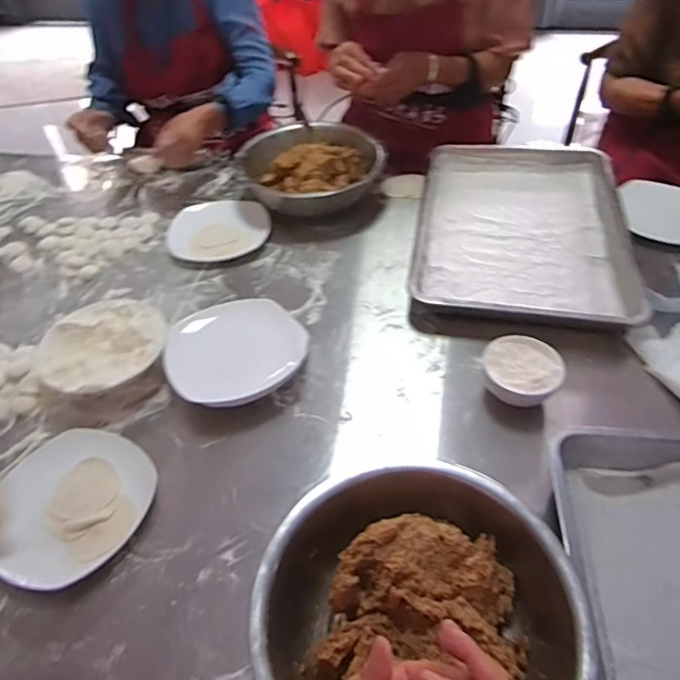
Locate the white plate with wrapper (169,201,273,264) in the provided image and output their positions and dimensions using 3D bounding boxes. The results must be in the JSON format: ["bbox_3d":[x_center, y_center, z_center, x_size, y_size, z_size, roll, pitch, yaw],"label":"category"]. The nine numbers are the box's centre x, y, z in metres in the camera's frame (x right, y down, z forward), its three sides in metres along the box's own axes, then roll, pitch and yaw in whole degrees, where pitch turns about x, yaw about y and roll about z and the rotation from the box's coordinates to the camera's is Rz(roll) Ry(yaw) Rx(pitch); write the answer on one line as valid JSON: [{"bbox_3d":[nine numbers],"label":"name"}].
[{"bbox_3d":[-0.213,-0.195,0.959,0.176,0.032,0.136,-6,48,-2],"label":"white plate with wrapper"}]

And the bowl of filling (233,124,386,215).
[{"bbox_3d":[-0.054,-0.322,1.026,0.230,0.078,0.245,-2,48,2],"label":"bowl of filling"}]

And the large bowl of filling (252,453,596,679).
[{"bbox_3d":[0.072,0.241,0.491,0.266,0.097,0.270,18,51,19],"label":"large bowl of filling"}]

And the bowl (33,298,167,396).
[{"bbox_3d":[-0.320,0.015,0.749,0.163,0.056,0.155,-2,48,2],"label":"bowl"}]

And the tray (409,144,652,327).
[{"bbox_3d":[0.304,-0.203,0.920,0.319,0.042,0.474,7,49,10],"label":"tray"}]

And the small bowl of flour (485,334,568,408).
[{"bbox_3d":[0.230,0.043,0.694,0.091,0.058,0.091,-2,48,2],"label":"small bowl of flour"}]

